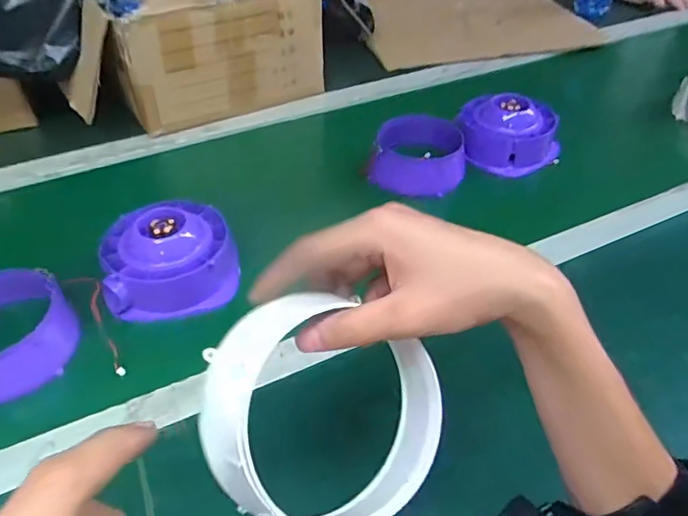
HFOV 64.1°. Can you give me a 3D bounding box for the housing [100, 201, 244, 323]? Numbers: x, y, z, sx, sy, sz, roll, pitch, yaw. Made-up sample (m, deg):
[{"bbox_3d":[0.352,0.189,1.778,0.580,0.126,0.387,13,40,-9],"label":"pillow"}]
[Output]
[{"bbox_3d":[-0.180,-0.001,0.578,0.143,0.073,0.112,-6,43,-6],"label":"housing"}]

